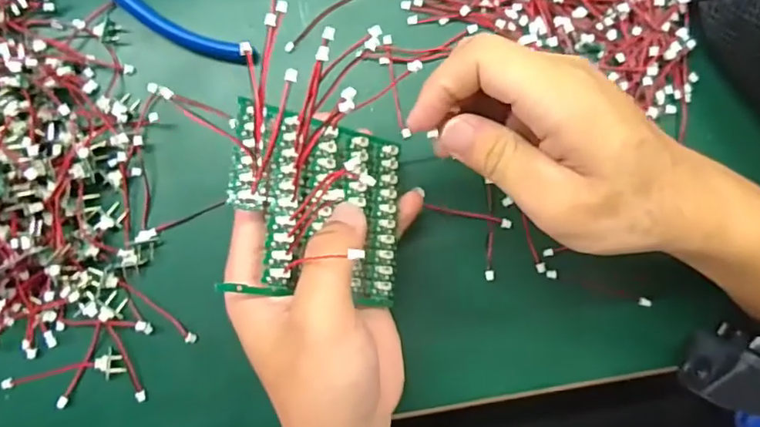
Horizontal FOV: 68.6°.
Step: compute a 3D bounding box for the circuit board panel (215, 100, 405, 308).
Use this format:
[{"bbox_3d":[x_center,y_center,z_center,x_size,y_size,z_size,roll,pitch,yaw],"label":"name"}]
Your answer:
[{"bbox_3d":[-0.027,-0.004,0.251,0.082,0.008,0.079,10,74,-34],"label":"circuit board panel"}]

